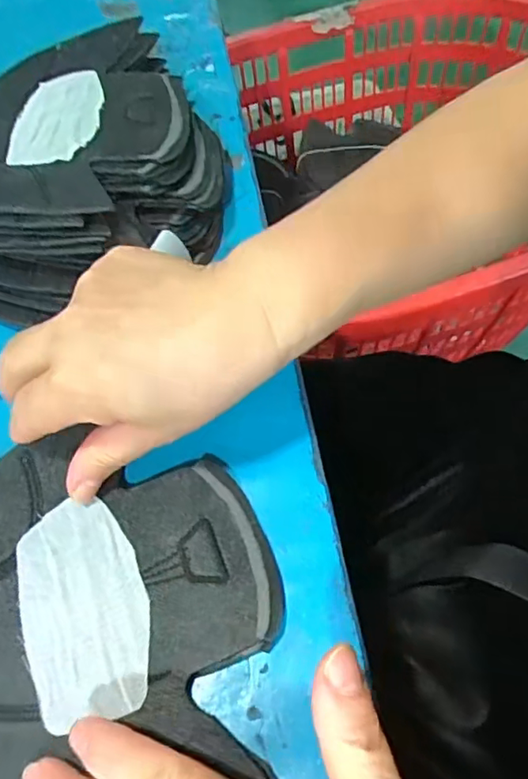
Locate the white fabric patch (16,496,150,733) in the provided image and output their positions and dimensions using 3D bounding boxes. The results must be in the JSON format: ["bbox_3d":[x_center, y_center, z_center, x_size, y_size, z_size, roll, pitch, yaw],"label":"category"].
[{"bbox_3d":[-0.078,0.092,0.241,0.052,0.005,0.090,-20,62,-9],"label":"white fabric patch"}]

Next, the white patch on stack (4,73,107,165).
[{"bbox_3d":[-0.122,-0.163,0.331,0.051,0.004,0.087,-5,58,4],"label":"white patch on stack"}]

